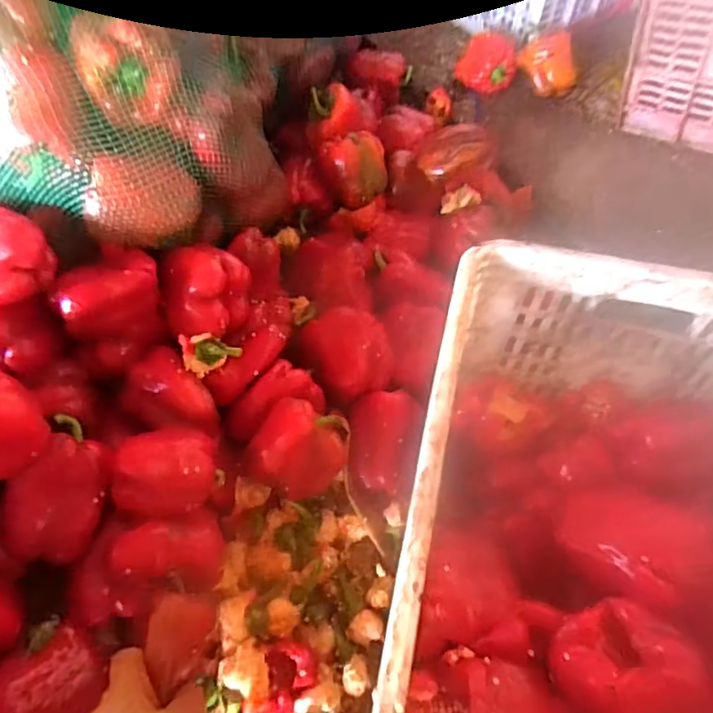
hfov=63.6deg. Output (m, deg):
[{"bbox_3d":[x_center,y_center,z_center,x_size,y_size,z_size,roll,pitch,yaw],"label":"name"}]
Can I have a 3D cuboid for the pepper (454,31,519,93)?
[{"bbox_3d":[0.223,-0.501,0.992,0.103,0.086,0.073,6,59,2],"label":"pepper"}]

